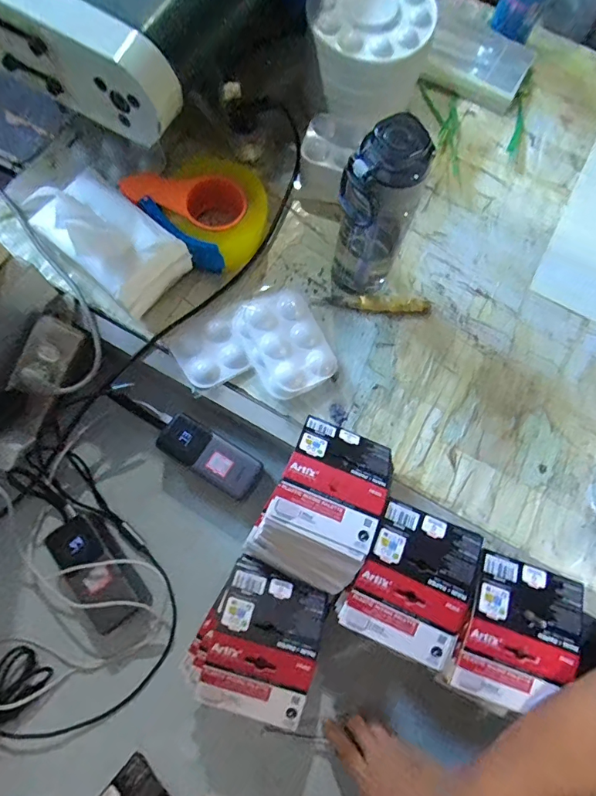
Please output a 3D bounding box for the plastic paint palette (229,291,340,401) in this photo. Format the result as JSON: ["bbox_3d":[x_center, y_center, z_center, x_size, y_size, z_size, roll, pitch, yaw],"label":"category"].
[{"bbox_3d":[-0.016,-0.069,0.555,0.097,0.029,0.131,-26,77,-10],"label":"plastic paint palette"}]

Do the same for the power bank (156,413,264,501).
[{"bbox_3d":[-0.105,0.070,0.545,0.125,0.024,0.052,32,75,6],"label":"power bank"}]

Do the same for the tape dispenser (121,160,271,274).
[{"bbox_3d":[-0.121,-0.245,0.580,0.161,0.065,0.130,40,76,8],"label":"tape dispenser"}]

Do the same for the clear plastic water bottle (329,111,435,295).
[{"bbox_3d":[0.082,-0.193,0.497,0.073,0.215,0.067,1,74,-3],"label":"clear plastic water bottle"}]

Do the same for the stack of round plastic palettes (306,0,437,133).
[{"bbox_3d":[0.094,-0.484,0.620,0.167,0.088,0.186,25,74,4],"label":"stack of round plastic palettes"}]

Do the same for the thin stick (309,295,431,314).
[{"bbox_3d":[0.095,-0.122,0.582,0.152,0.011,0.022,2,74,-3],"label":"thin stick"}]

